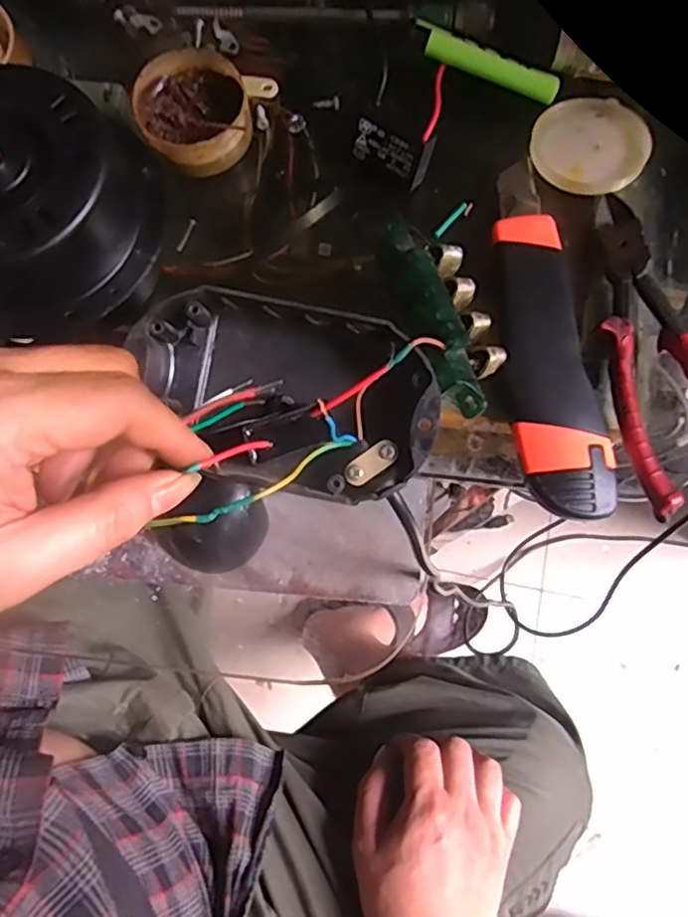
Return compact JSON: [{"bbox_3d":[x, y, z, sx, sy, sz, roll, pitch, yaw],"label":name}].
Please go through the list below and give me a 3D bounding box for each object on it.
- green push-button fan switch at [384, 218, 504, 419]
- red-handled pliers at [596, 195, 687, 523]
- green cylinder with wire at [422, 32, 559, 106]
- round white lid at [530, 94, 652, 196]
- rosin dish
[{"bbox_3d":[0.046,-0.061,0.275,0.035,0.028,0.084,-18,78,-3],"label":"green push-button fan switch"},{"bbox_3d":[0.140,-0.048,0.283,0.044,0.016,0.155,-10,78,-1],"label":"red-handled pliers"},{"bbox_3d":[0.074,-0.194,0.315,0.068,0.011,0.011,16,78,-8],"label":"green cylinder with wire"},{"bbox_3d":[0.122,-0.156,0.315,0.054,0.007,0.057,0,78,1],"label":"round white lid"},{"bbox_3d":[-0.075,-0.174,0.317,0.053,0.022,0.060,-25,78,-5],"label":"rosin dish"}]

